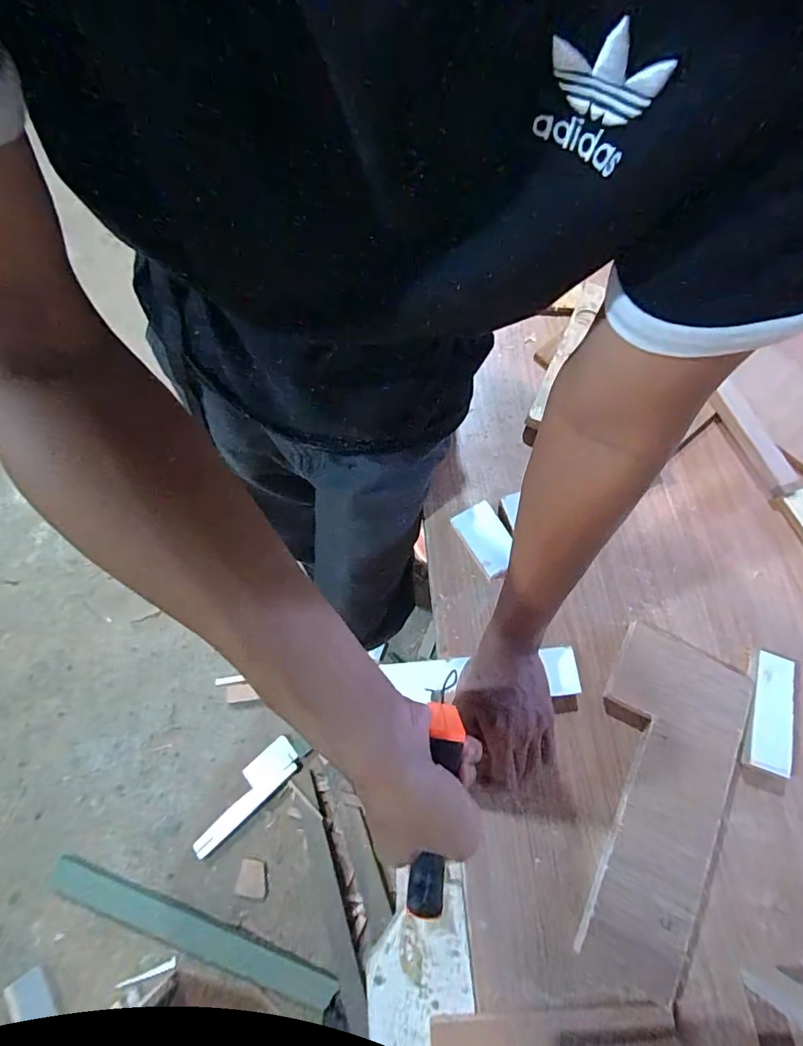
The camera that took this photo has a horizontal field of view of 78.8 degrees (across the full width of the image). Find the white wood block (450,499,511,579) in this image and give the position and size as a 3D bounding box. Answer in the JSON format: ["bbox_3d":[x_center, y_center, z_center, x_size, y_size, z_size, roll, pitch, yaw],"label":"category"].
[{"bbox_3d":[0.095,0.018,0.551,0.047,0.022,0.080,-27,70,-10],"label":"white wood block"}]

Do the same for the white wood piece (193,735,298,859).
[{"bbox_3d":[-0.354,0.609,1.099,0.277,0.034,0.088,-40,73,-14],"label":"white wood piece"}]

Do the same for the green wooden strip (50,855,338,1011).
[{"bbox_3d":[-0.433,0.838,1.004,0.623,0.031,0.061,18,69,8],"label":"green wooden strip"}]

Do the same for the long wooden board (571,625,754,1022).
[{"bbox_3d":[0.235,0.250,0.456,0.121,0.023,0.291,24,70,10],"label":"long wooden board"}]

